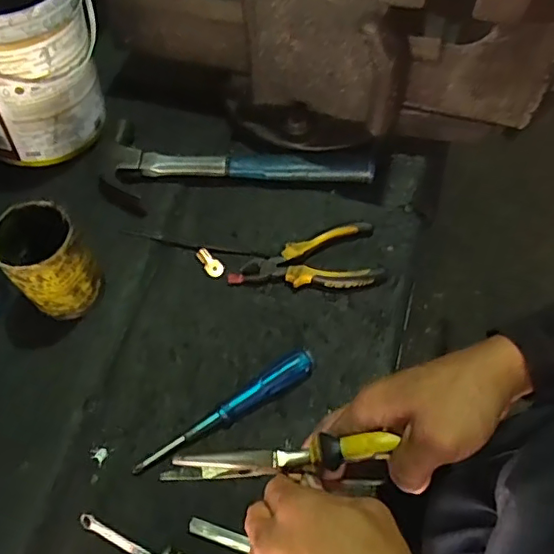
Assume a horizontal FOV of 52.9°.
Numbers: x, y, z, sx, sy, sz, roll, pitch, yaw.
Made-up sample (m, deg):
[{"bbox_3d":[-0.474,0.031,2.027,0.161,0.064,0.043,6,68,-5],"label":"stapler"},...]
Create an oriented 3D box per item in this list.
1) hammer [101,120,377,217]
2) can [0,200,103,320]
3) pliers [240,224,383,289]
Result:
[{"bbox_3d":[-0.046,-0.120,0.661,0.314,0.027,0.114,7,62,4],"label":"hammer"},{"bbox_3d":[-0.230,-0.014,0.568,0.076,0.116,0.077,-31,66,-15],"label":"can"},{"bbox_3d":[0.039,-0.021,0.623,0.153,0.021,0.075,-3,62,-1],"label":"pliers"}]

